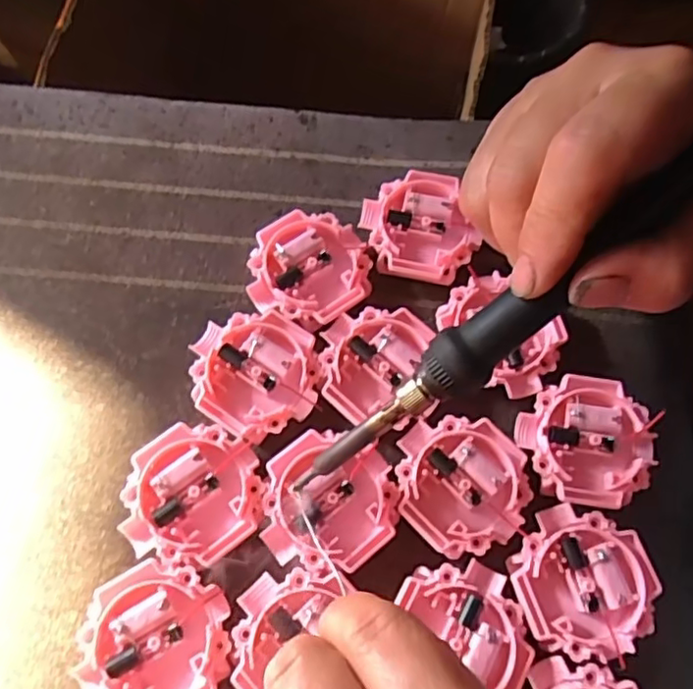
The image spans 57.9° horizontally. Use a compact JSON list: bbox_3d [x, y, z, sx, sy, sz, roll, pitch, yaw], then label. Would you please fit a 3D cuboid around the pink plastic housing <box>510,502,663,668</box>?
[{"bbox_3d":[0.091,0.092,0.240,0.049,0.009,0.052,1,71,-2],"label":"pink plastic housing"}]

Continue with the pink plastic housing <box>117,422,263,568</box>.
[{"bbox_3d":[-0.060,0.058,0.246,0.050,0.012,0.050,3,71,-2],"label":"pink plastic housing"}]

